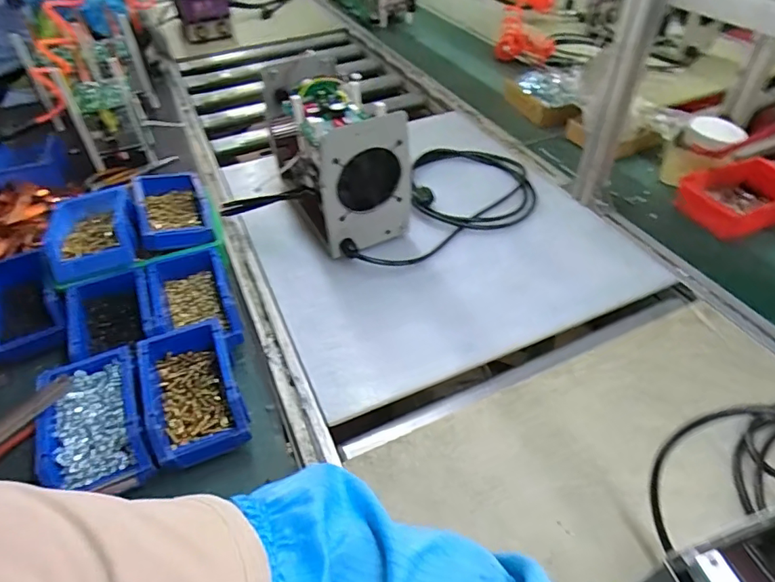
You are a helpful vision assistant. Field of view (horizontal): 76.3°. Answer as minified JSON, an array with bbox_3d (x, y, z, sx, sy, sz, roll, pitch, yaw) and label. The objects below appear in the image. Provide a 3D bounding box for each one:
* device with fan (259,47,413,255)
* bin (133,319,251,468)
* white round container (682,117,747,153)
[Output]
[{"bbox_3d":[-0.099,-0.240,0.887,0.152,0.240,0.318,-23,49,-19],"label":"device with fan"},{"bbox_3d":[-0.236,0.119,0.602,0.110,0.055,0.174,-20,48,-16],"label":"bin"},{"bbox_3d":[0.621,-0.298,0.930,0.097,0.037,0.097,-1,45,1],"label":"white round container"}]

